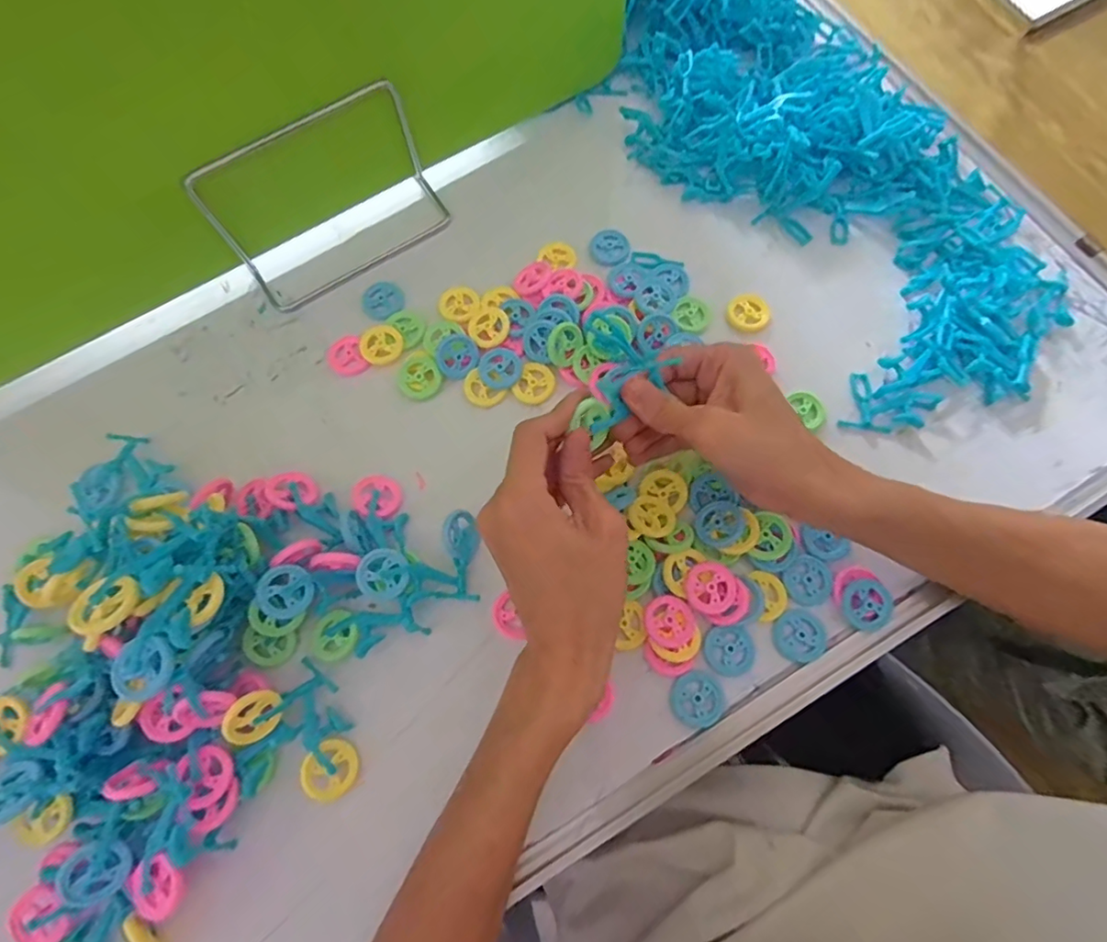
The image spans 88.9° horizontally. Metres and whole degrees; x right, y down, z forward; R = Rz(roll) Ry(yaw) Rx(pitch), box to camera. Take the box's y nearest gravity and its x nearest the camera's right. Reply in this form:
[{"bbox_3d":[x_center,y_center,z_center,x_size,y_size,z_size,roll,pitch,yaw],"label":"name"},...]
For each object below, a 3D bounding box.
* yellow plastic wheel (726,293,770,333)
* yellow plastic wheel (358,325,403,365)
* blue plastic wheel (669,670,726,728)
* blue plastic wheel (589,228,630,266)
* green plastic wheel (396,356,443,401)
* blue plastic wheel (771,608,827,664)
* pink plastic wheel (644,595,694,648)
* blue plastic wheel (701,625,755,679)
[{"bbox_3d":[0.139,-0.113,0.401,0.030,0.013,0.029,-1,73,2],"label":"yellow plastic wheel"},{"bbox_3d":[-0.121,-0.089,0.398,0.030,0.007,0.028,-1,73,2],"label":"yellow plastic wheel"},{"bbox_3d":[0.083,0.131,0.325,0.031,0.004,0.029,-1,73,2],"label":"blue plastic wheel"},{"bbox_3d":[0.042,-0.167,0.423,0.030,0.006,0.028,-1,73,2],"label":"blue plastic wheel"},{"bbox_3d":[-0.093,-0.064,0.387,0.033,0.007,0.028,43,79,14],"label":"green plastic wheel"},{"bbox_3d":[0.146,0.097,0.333,0.029,0.004,0.030,-1,73,2],"label":"blue plastic wheel"},{"bbox_3d":[0.068,0.089,0.333,0.028,0.010,0.030,-1,73,2],"label":"pink plastic wheel"},{"bbox_3d":[0.104,0.106,0.332,0.032,0.004,0.028,-4,73,2],"label":"blue plastic wheel"}]

